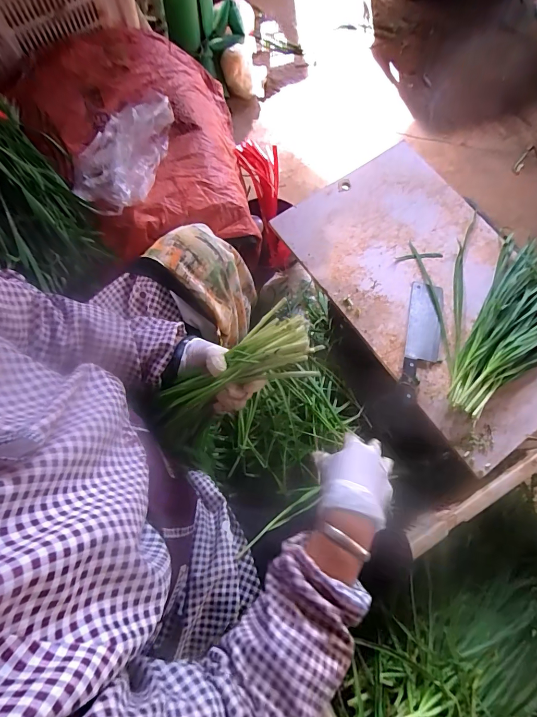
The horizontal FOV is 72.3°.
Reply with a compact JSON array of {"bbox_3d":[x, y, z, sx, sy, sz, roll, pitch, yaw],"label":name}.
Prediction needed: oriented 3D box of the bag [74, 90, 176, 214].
[{"bbox_3d":[-0.259,-0.352,0.625,0.139,0.069,0.206,16,74,2],"label":"bag"}]

